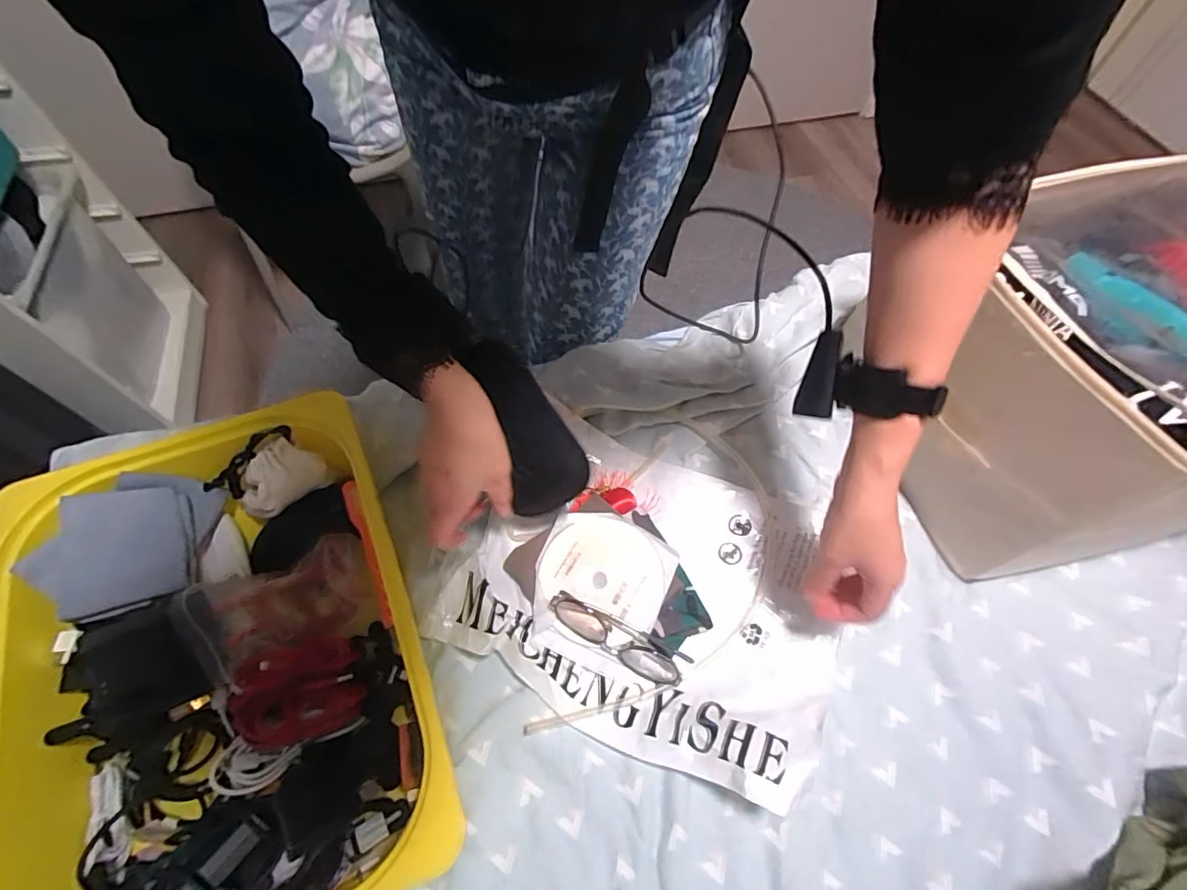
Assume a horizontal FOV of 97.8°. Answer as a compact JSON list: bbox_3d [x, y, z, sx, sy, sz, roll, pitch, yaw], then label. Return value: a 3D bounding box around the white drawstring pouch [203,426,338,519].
[{"bbox_3d":[-0.311,0.030,0.496,0.071,0.051,0.091,40,67,18],"label":"white drawstring pouch"}]

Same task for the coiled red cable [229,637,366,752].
[{"bbox_3d":[-0.240,0.203,0.424,0.097,0.038,0.074,-13,63,-10],"label":"coiled red cable"}]

